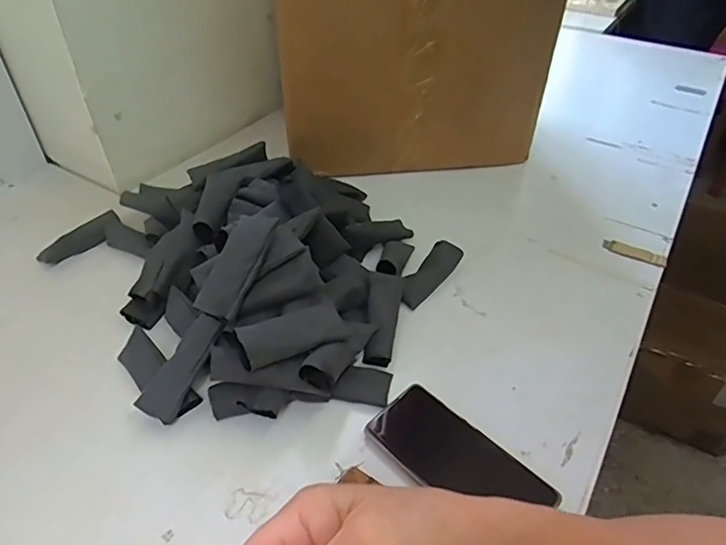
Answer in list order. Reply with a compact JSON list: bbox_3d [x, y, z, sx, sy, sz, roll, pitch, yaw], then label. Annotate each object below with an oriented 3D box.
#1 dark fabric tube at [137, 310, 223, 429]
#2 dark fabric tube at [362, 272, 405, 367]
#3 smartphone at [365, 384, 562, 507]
[{"bbox_3d":[-0.168,0.088,0.496,0.035,0.021,0.103,23,75,23],"label":"dark fabric tube"},{"bbox_3d":[0.021,0.046,0.561,0.034,0.040,0.106,8,43,7],"label":"dark fabric tube"},{"bbox_3d":[0.083,0.163,0.462,0.157,0.013,0.073,31,50,29],"label":"smartphone"}]

